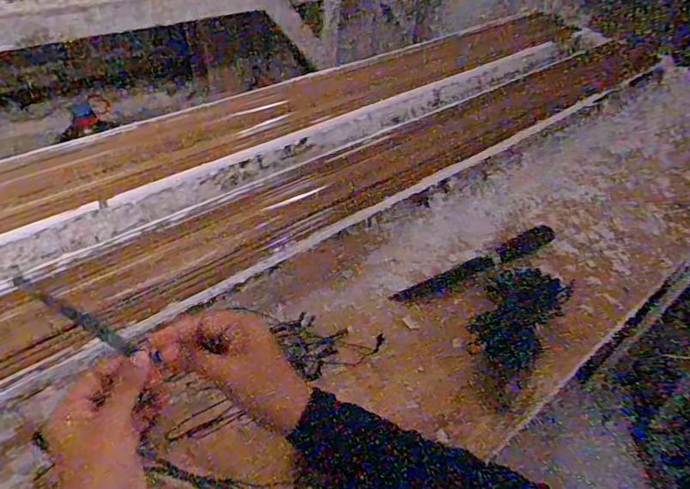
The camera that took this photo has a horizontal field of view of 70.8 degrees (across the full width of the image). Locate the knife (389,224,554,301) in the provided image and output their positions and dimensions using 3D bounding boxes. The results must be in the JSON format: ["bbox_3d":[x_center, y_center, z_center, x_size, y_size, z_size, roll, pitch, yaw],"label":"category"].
[{"bbox_3d":[0.175,0.024,0.619,0.250,0.013,0.034,-20,50,-25],"label":"knife"}]

